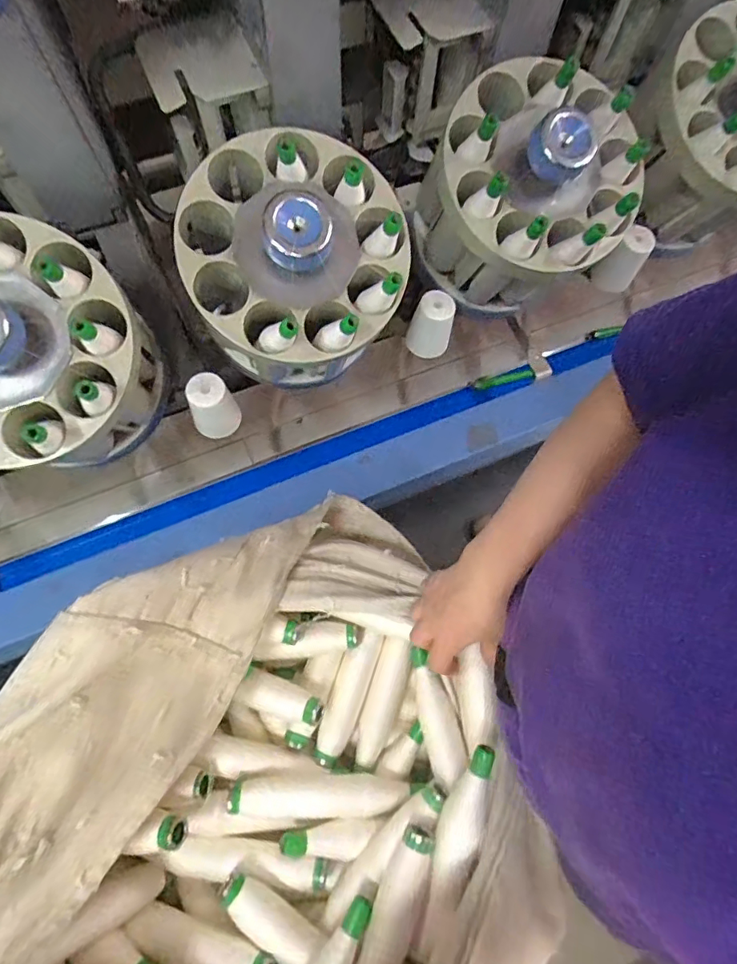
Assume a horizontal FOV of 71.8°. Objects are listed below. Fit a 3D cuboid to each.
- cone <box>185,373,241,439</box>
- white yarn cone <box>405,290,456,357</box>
[{"bbox_3d":[-0.195,-0.095,0.635,0.054,0.057,0.060,-30,75,-11],"label":"cone"},{"bbox_3d":[0.087,-0.220,0.704,0.058,0.090,0.050,18,72,4],"label":"white yarn cone"}]

